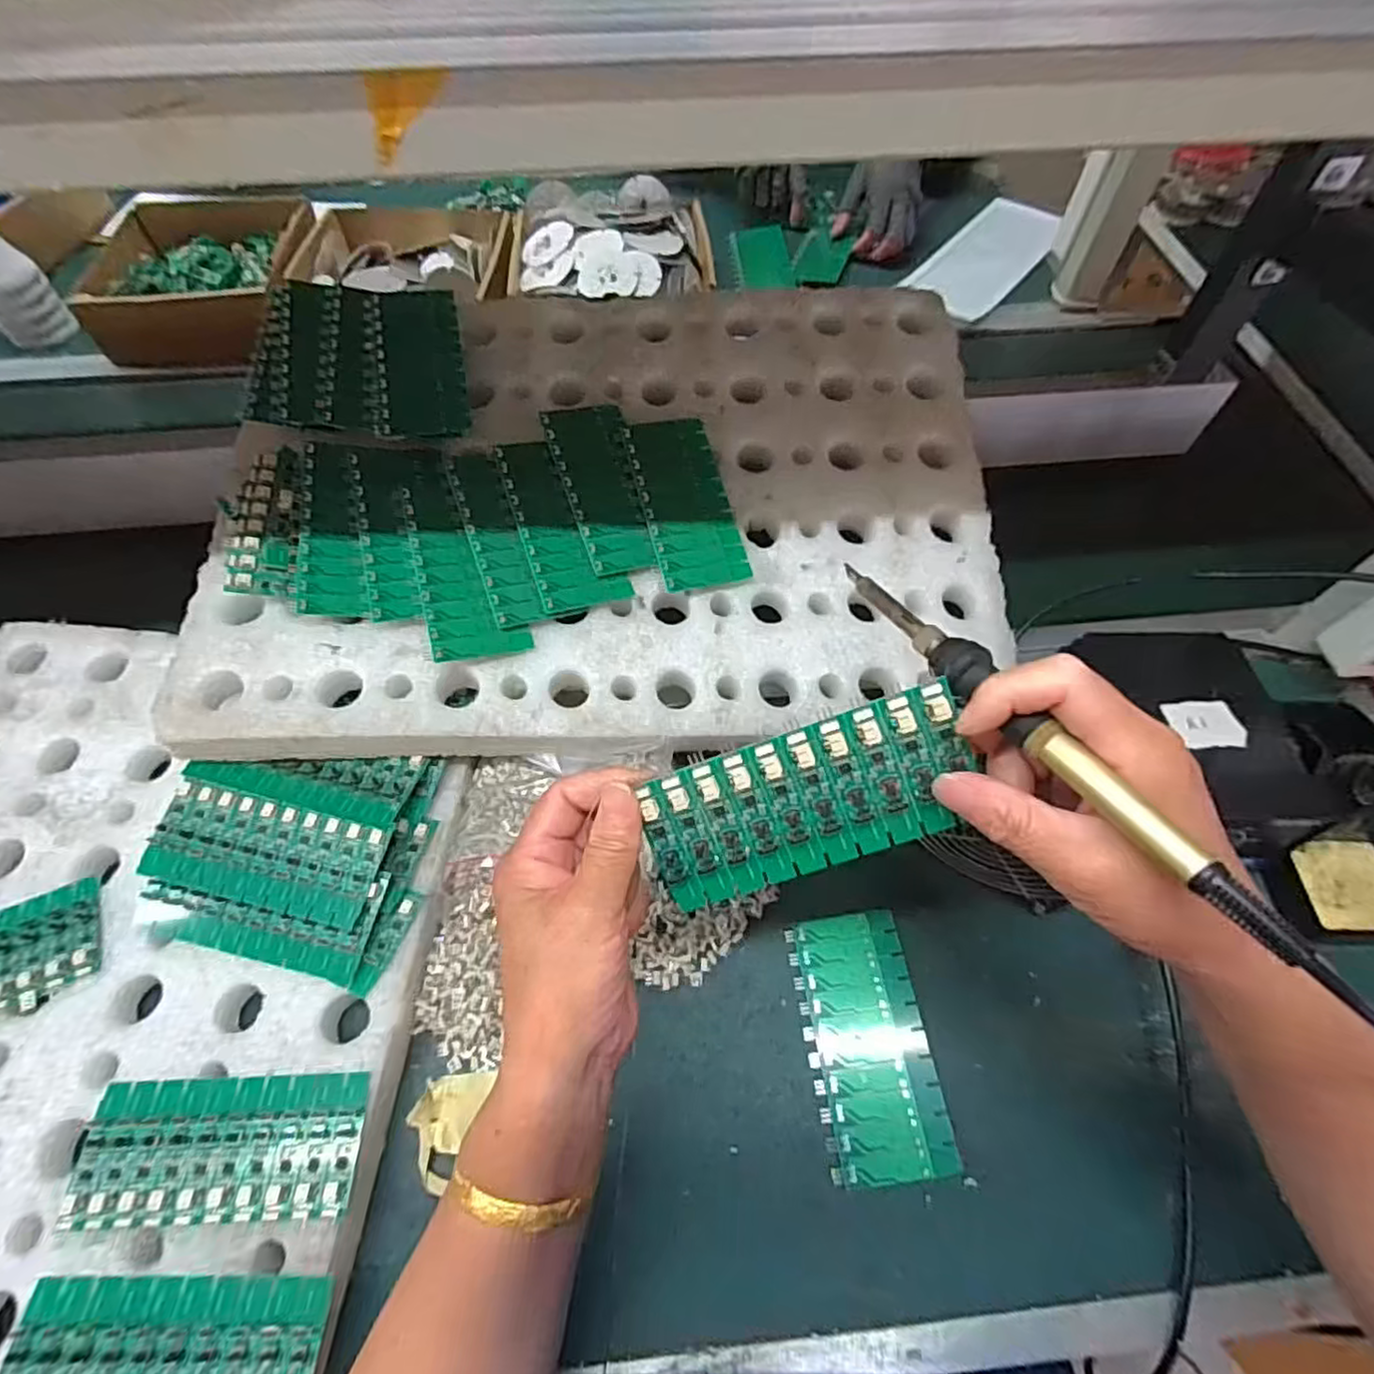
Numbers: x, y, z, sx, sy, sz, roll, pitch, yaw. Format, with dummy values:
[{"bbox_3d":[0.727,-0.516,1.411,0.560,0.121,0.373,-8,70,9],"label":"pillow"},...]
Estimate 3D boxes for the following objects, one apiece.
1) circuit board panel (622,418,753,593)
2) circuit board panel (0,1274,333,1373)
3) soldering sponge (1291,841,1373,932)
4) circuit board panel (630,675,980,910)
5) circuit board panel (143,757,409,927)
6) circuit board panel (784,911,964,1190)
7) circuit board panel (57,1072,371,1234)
[{"bbox_3d":[-0.001,-0.135,0.489,0.061,0.006,0.136,-13,74,-8],"label":"circuit board panel"},{"bbox_3d":[-0.237,0.306,0.304,0.137,0.008,0.062,1,59,0],"label":"circuit board panel"},{"bbox_3d":[0.425,0.128,0.435,0.055,0.015,0.056,5,59,2],"label":"soldering sponge"},{"bbox_3d":[0.050,0.049,0.285,0.136,0.005,0.062,-21,103,11],"label":"circuit board panel"},{"bbox_3d":[-0.250,0.091,0.409,0.137,0.009,0.074,13,70,5],"label":"circuit board panel"},{"bbox_3d":[0.105,0.207,0.401,0.070,0.004,0.137,-11,59,4],"label":"circuit board panel"},{"bbox_3d":[-0.238,0.235,0.348,0.136,0.008,0.061,-1,59,-1],"label":"circuit board panel"}]

